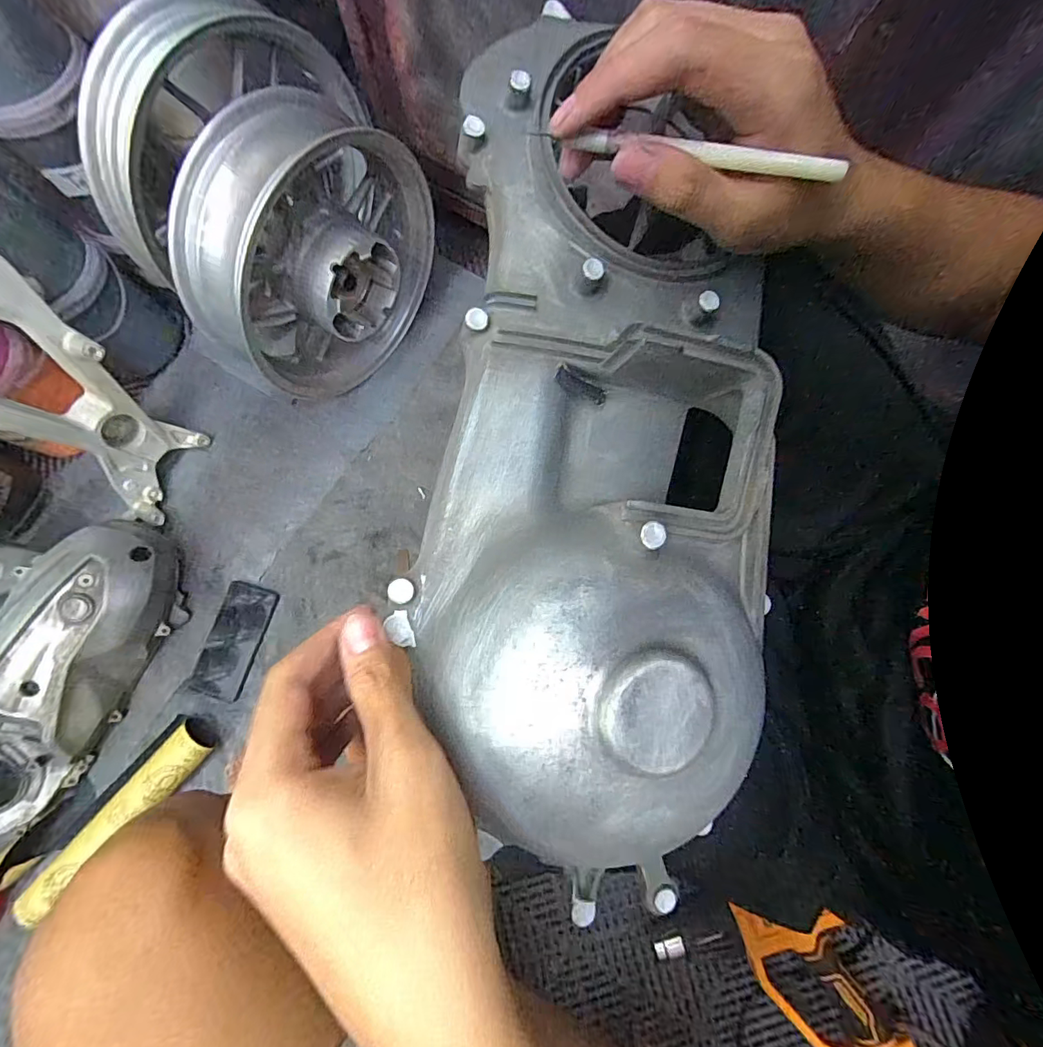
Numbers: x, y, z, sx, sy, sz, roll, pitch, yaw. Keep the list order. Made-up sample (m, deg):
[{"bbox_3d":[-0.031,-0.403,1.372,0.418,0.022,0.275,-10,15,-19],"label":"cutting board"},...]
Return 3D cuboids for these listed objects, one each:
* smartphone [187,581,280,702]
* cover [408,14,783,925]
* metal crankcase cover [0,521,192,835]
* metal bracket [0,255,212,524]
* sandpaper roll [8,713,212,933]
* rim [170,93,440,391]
[{"bbox_3d":[-0.435,0.176,0.720,0.079,0.008,0.167,15,76,3],"label":"smartphone"},{"bbox_3d":[0.033,-0.053,0.232,0.163,0.065,0.408,1,75,-1],"label":"cover"},{"bbox_3d":[-0.626,0.201,0.641,0.151,0.127,0.424,26,77,6],"label":"metal crankcase cover"},{"bbox_3d":[-0.614,-0.164,0.619,0.080,0.363,0.235,20,74,29],"label":"metal bracket"},{"bbox_3d":[-0.536,0.398,0.634,0.061,0.052,0.284,38,78,8],"label":"sandpaper roll"},{"bbox_3d":[-0.285,-0.372,0.684,0.171,0.336,0.347,36,78,8],"label":"rim"}]

